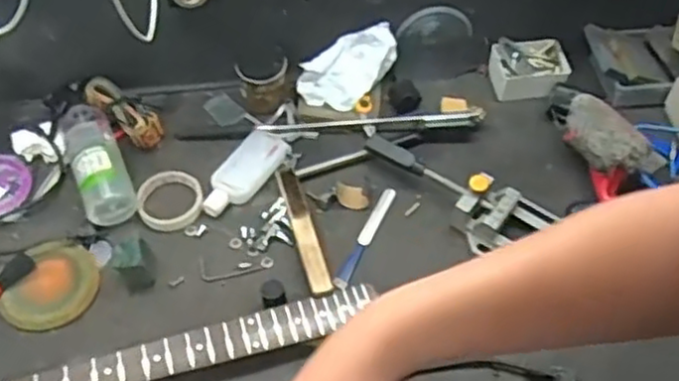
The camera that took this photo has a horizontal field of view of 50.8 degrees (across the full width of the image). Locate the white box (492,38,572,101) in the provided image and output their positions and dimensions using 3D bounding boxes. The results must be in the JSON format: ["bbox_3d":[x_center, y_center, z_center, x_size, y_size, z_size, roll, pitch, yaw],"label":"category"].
[{"bbox_3d":[0.284,-0.183,1.075,0.110,0.058,0.083,3,53,1],"label":"white box"}]

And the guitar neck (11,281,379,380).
[{"bbox_3d":[-0.272,0.205,0.810,0.635,0.027,0.090,-12,54,-10],"label":"guitar neck"}]

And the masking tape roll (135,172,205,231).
[{"bbox_3d":[-0.228,0.010,0.967,0.087,0.021,0.080,0,53,-1],"label":"masking tape roll"}]

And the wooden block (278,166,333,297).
[{"bbox_3d":[-0.046,0.050,0.919,0.025,0.022,0.192,-13,54,-11],"label":"wooden block"}]

